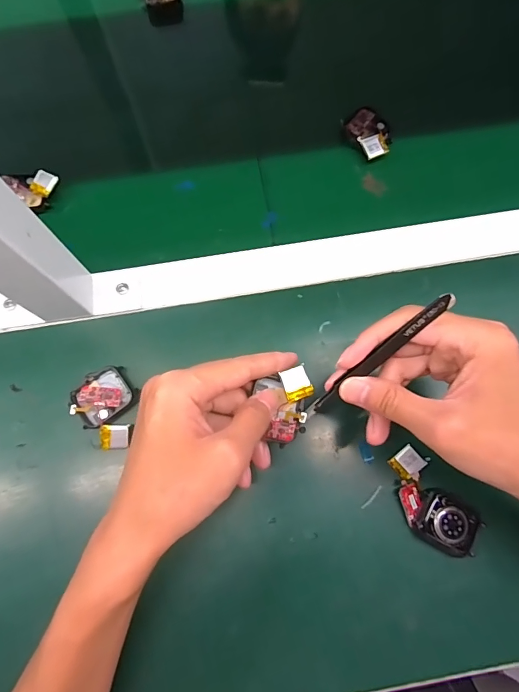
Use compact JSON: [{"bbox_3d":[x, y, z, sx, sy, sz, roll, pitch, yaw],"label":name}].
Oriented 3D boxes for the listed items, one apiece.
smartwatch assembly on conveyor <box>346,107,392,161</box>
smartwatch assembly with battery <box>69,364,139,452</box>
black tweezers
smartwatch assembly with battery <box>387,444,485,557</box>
[{"bbox_3d":[0.104,-0.200,0.388,0.036,0.016,0.052,-32,76,-6],"label":"smartwatch assembly on conveyor"},{"bbox_3d":[-0.117,0.049,0.315,0.045,0.012,0.061,-25,75,-4],"label":"smartwatch assembly with battery"},{"bbox_3d":[0.069,0.009,0.248,0.112,0.006,0.008,-44,76,23],"label":"black tweezers"},{"bbox_3d":[0.127,0.117,0.301,0.042,0.013,0.081,-40,76,-8],"label":"smartwatch assembly with battery"}]

